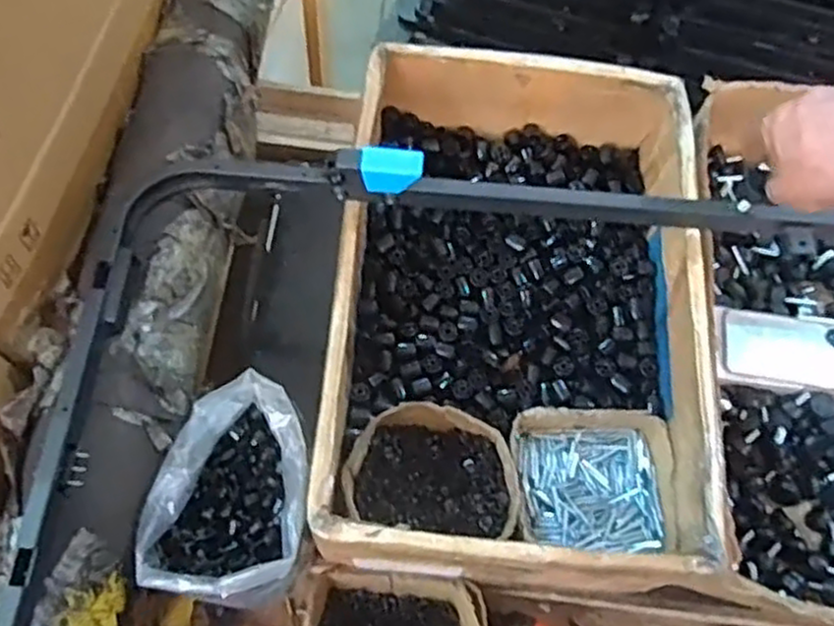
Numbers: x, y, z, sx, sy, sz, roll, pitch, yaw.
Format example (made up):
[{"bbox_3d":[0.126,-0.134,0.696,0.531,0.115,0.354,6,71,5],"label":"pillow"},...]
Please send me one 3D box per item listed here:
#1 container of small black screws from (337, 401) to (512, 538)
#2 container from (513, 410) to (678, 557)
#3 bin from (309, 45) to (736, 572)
[{"bbox_3d":[0.017,0.153,0.746,0.159,0.048,0.117,11,66,2],"label":"container of small black screws"},{"bbox_3d":[0.170,0.162,0.744,0.153,0.061,0.122,1,66,-2],"label":"container"},{"bbox_3d":[0.099,-0.009,0.767,0.346,0.143,0.520,5,66,-1],"label":"bin"}]

